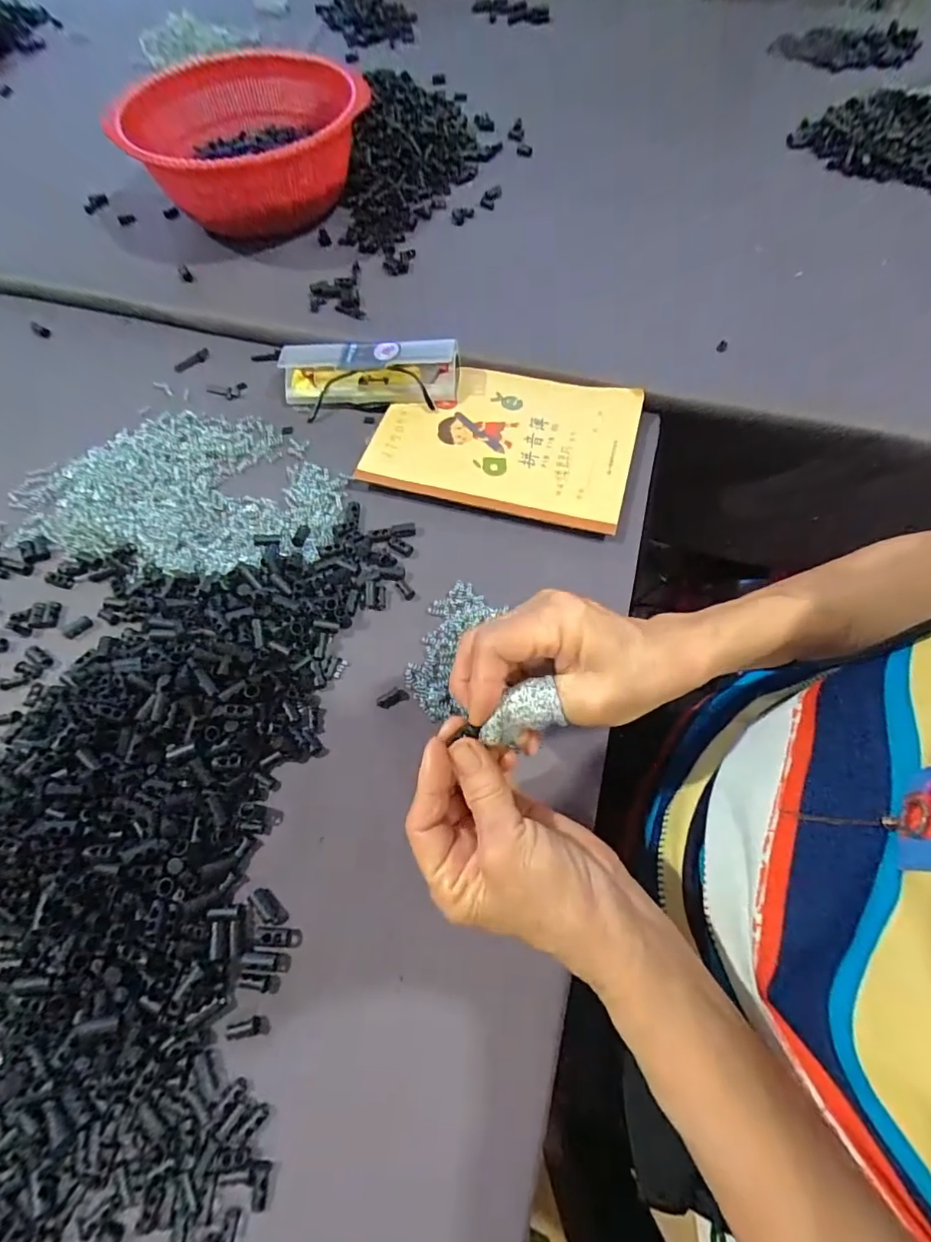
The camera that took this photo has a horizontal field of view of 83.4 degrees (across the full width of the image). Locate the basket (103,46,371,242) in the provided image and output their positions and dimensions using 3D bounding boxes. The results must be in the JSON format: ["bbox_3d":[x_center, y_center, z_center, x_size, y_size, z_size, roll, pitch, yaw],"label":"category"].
[{"bbox_3d":[-0.241,-0.475,0.540,0.245,0.097,0.209,13,66,9],"label":"basket"}]

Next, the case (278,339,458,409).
[{"bbox_3d":[-0.084,-0.214,0.445,0.152,0.034,0.043,4,65,5],"label":"case"}]

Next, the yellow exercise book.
[{"bbox_3d":[0.031,-0.151,0.428,0.204,0.011,0.142,13,66,9],"label":"yellow exercise book"}]

